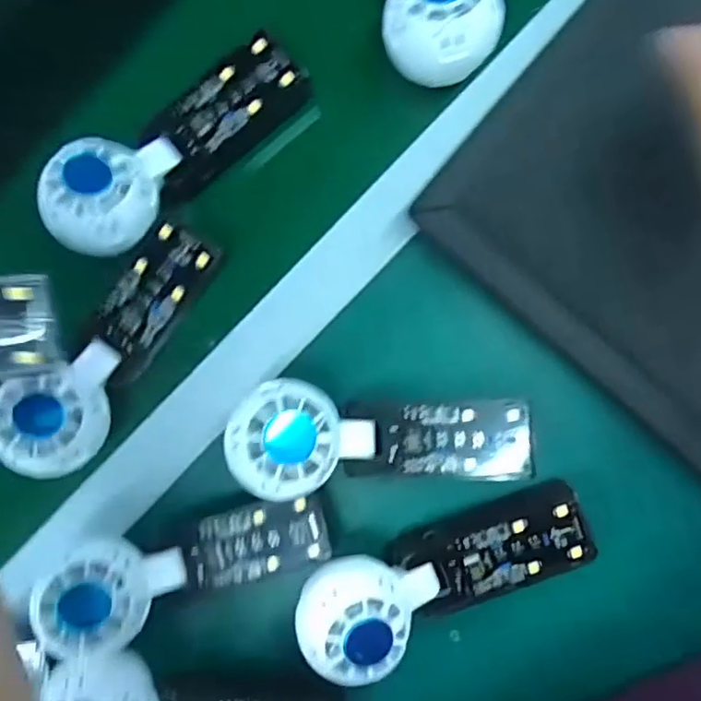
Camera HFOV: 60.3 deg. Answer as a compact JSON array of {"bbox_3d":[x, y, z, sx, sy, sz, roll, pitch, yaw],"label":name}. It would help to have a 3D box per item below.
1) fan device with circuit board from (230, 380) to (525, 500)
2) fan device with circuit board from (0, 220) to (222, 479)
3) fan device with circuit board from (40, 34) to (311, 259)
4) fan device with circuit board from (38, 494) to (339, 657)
[{"bbox_3d":[0.017,0.049,0.338,0.164,0.029,0.057,2,91,-9],"label":"fan device with circuit board"},{"bbox_3d":[-0.142,-0.002,0.358,0.054,0.034,0.161,36,81,3],"label":"fan device with circuit board"},{"bbox_3d":[-0.101,-0.119,0.353,0.163,0.032,0.055,-39,88,-10],"label":"fan device with circuit board"},{"bbox_3d":[-0.086,0.125,0.346,0.149,0.053,0.060,-14,90,4],"label":"fan device with circuit board"}]

